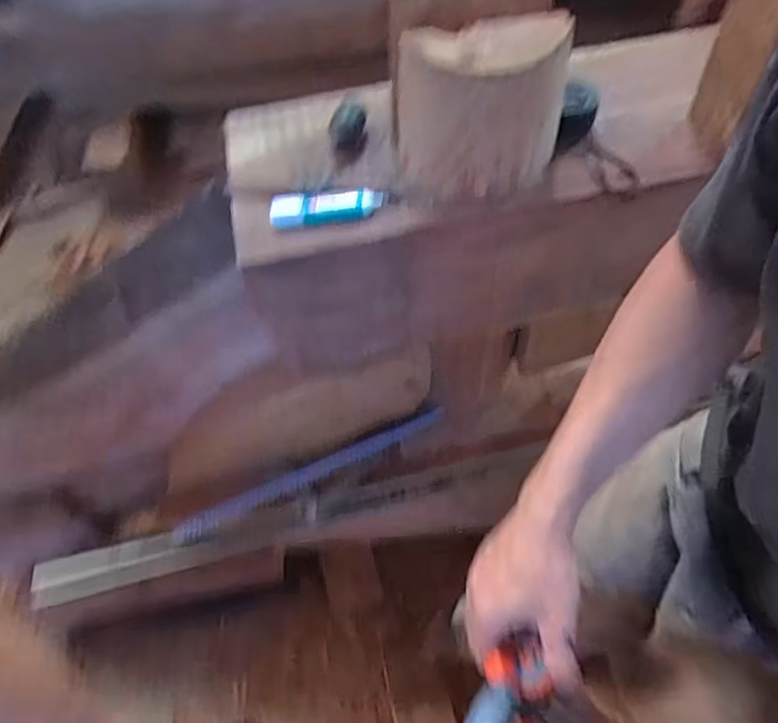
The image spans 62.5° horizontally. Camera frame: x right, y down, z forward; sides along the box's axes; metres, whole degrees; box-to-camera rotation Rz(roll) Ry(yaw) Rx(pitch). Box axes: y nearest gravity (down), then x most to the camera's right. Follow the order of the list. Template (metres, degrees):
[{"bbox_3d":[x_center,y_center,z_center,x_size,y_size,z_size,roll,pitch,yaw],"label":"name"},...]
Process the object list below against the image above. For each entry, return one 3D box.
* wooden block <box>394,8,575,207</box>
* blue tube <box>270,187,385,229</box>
[{"bbox_3d":[0.095,-0.242,0.633,0.175,0.160,0.067,-8,59,0],"label":"wooden block"},{"bbox_3d":[-0.067,-0.165,0.683,0.118,0.016,0.038,-5,59,1],"label":"blue tube"}]

